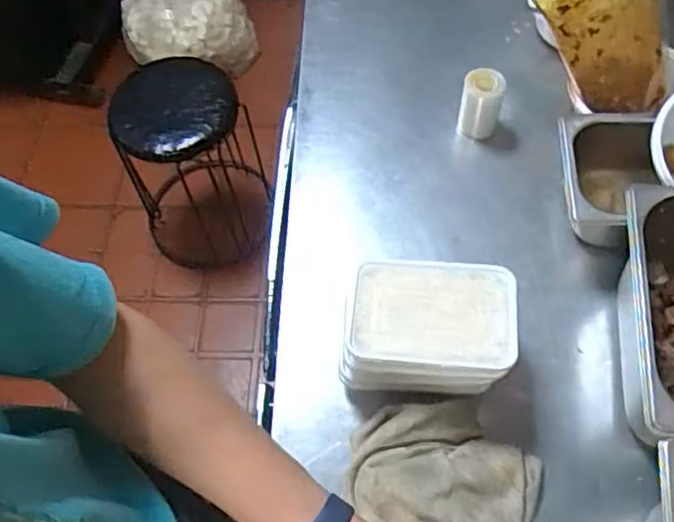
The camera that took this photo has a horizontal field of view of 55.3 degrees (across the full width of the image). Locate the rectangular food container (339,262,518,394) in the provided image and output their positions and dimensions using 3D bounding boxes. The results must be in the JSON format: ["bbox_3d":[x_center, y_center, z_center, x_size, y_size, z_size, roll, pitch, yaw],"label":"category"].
[{"bbox_3d":[0.099,0.073,0.684,0.167,0.096,0.132,4,61,6],"label":"rectangular food container"}]

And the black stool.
[{"bbox_3d":[-0.361,-0.233,1.589,0.311,0.560,0.312,-2,60,3],"label":"black stool"}]

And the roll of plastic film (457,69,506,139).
[{"bbox_3d":[0.196,-0.214,0.880,0.053,0.085,0.049,-2,60,3],"label":"roll of plastic film"}]

